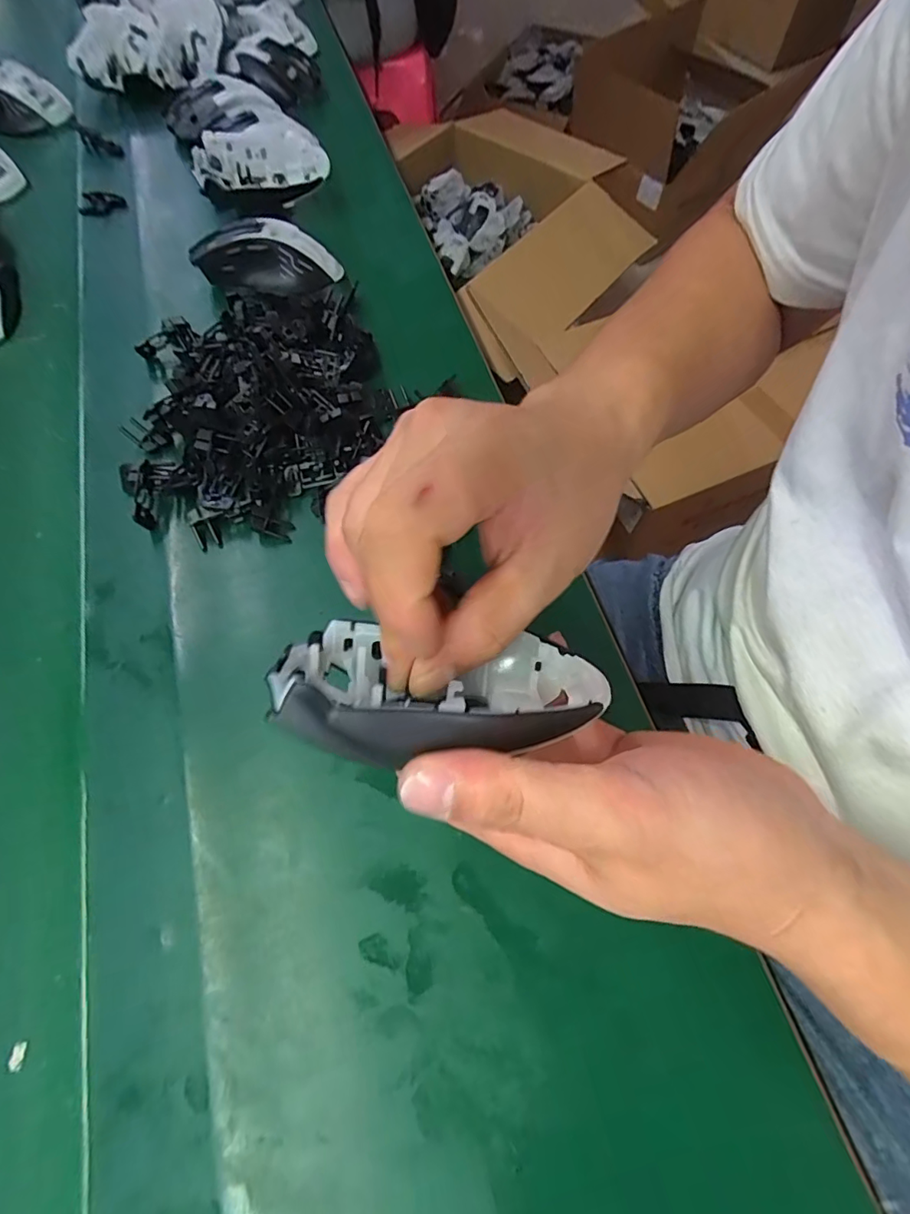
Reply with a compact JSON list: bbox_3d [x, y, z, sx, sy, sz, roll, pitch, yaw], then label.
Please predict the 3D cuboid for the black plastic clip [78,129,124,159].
[{"bbox_3d":[-0.340,-0.445,0.518,0.056,0.010,0.017,29,66,11],"label":"black plastic clip"}]

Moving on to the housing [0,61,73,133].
[{"bbox_3d":[-0.441,-0.504,0.526,0.102,0.050,0.042,-13,65,-9],"label":"housing"}]

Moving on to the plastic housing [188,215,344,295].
[{"bbox_3d":[-0.148,-0.275,0.422,0.108,0.035,0.060,-13,65,-9],"label":"plastic housing"}]

